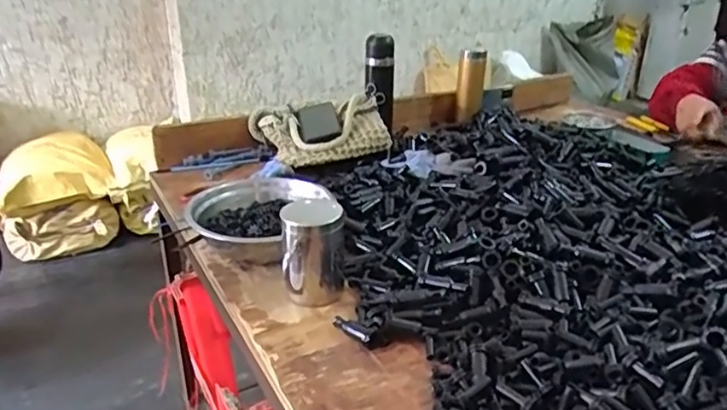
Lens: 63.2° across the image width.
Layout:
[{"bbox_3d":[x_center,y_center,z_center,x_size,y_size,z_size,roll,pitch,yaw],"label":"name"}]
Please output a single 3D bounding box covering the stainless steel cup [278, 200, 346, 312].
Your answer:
[{"bbox_3d":[-0.063,0.059,0.758,0.077,0.146,0.079,-1,25,-4],"label":"stainless steel cup"}]

